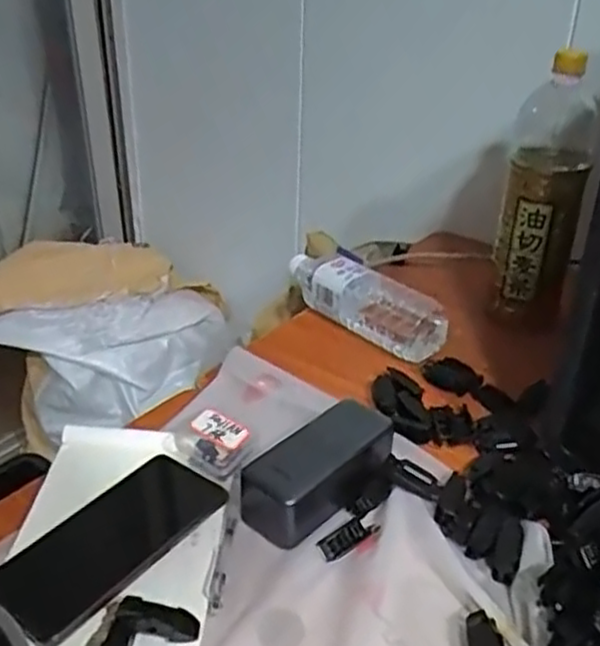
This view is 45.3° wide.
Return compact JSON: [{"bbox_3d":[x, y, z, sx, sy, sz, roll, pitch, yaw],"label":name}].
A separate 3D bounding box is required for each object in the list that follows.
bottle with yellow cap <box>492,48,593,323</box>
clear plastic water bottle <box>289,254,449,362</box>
[{"bbox_3d":[0.252,-0.124,0.754,0.077,0.273,0.088,8,31,13],"label":"bottle with yellow cap"},{"bbox_3d":[0.063,-0.029,0.790,0.056,0.058,0.205,-25,39,-36],"label":"clear plastic water bottle"}]

